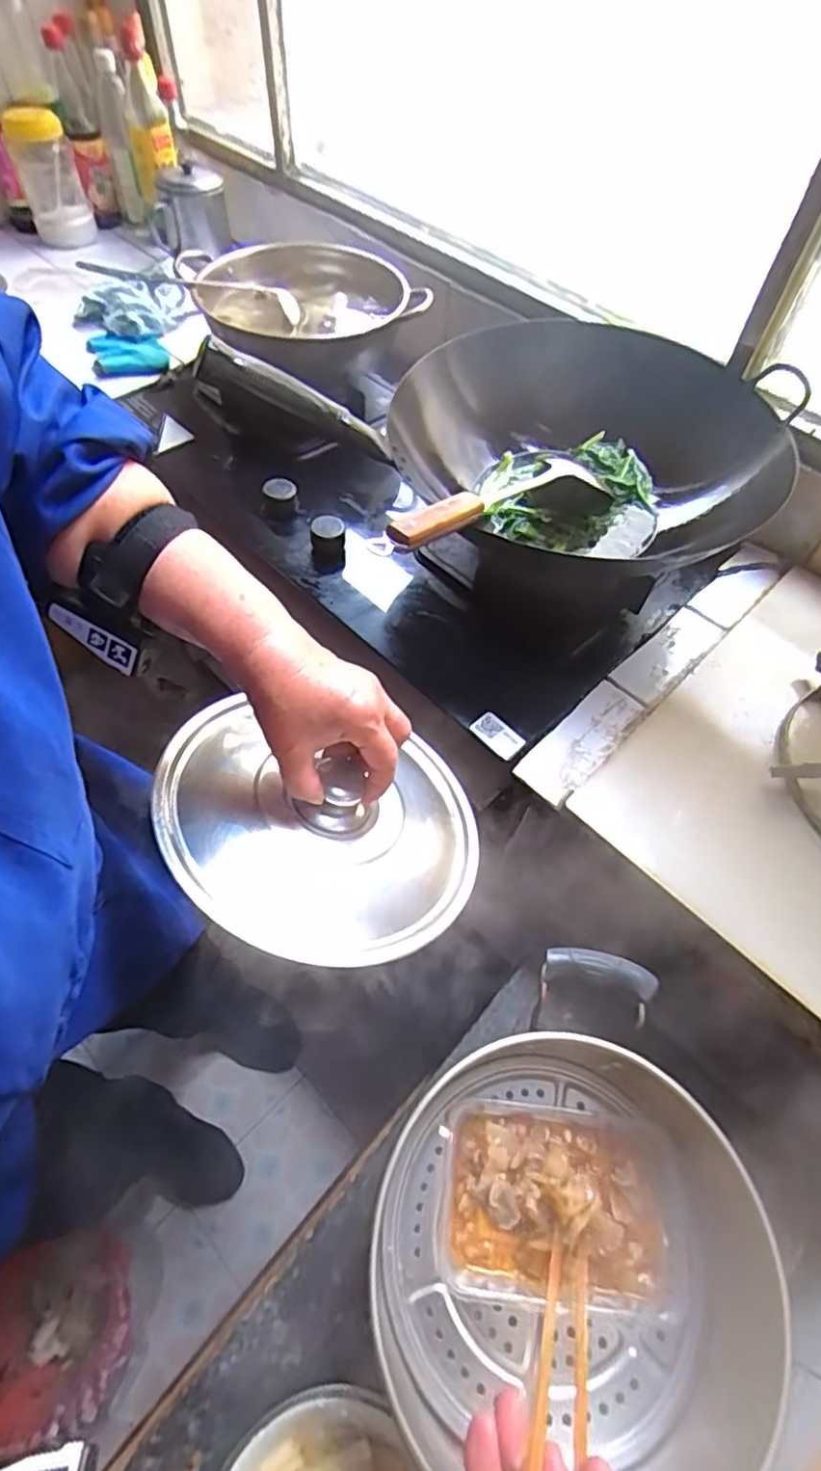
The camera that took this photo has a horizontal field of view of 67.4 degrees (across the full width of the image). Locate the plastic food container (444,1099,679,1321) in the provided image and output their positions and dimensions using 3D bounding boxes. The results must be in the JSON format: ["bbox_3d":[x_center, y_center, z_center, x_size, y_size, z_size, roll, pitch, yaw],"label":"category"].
[{"bbox_3d":[0.108,0.329,0.431,0.160,0.041,0.111,7,58,2],"label":"plastic food container"}]

